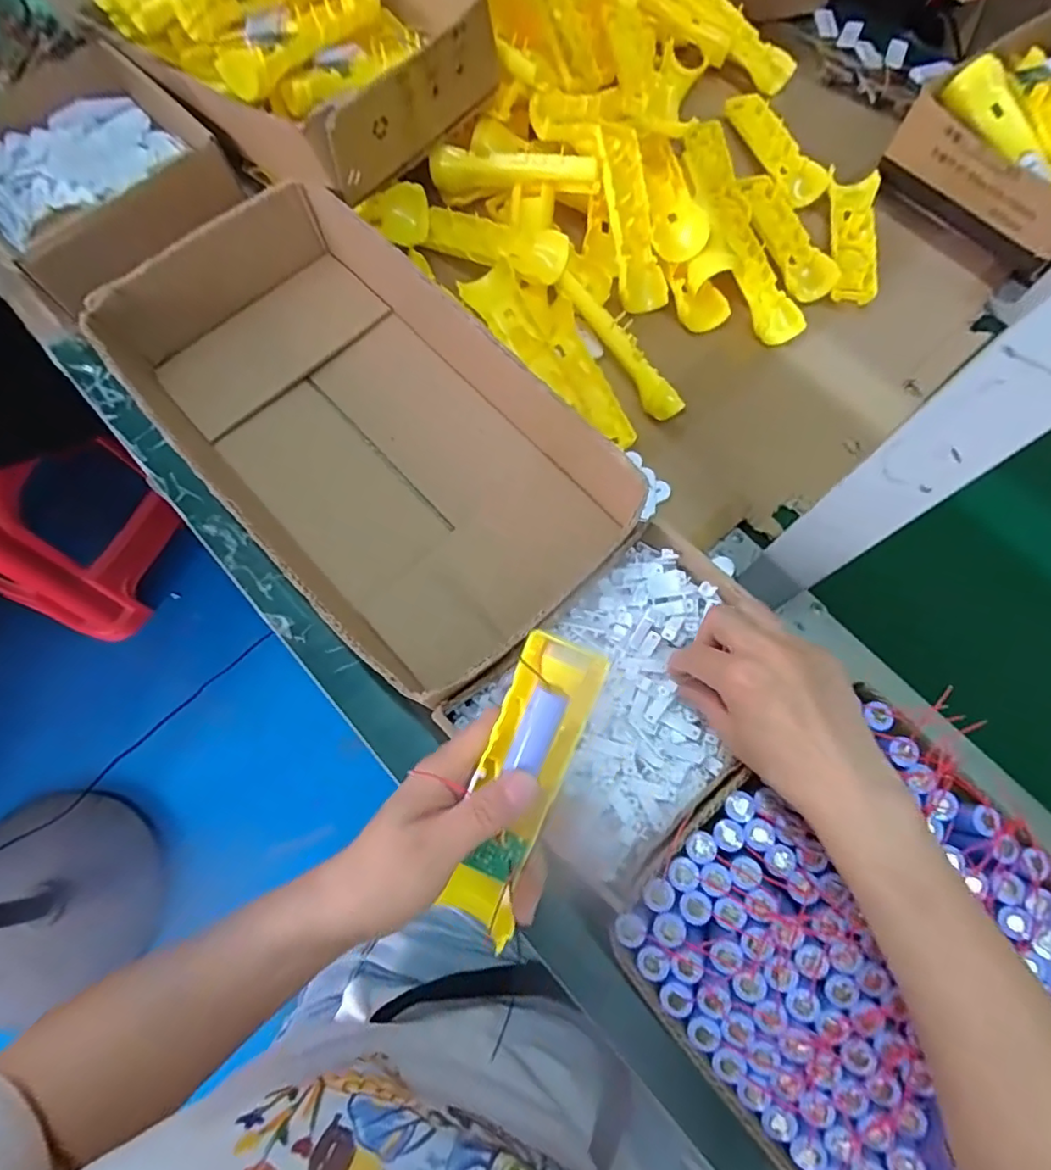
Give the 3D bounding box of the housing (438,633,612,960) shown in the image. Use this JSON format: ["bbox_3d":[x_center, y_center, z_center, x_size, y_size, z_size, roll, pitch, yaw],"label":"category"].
[{"bbox_3d":[-0.002,0.102,0.292,0.044,0.019,0.151,18,89,5],"label":"housing"}]

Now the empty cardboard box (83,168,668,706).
[{"bbox_3d":[-0.132,-0.128,0.466,0.235,0.092,0.430,-37,75,-15],"label":"empty cardboard box"}]

